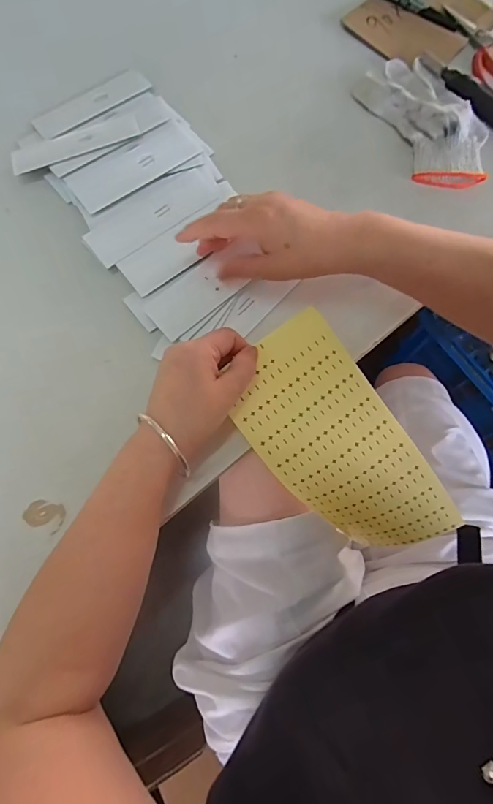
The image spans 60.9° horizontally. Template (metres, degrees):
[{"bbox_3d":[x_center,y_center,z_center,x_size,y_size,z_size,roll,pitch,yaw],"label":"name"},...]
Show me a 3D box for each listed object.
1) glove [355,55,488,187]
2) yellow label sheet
[{"bbox_3d":[0.200,-0.309,0.456,0.096,0.026,0.180,-24,75,-8],"label":"glove"},{"bbox_3d":[0.085,0.044,0.370,0.110,0.041,0.236,-41,101,-12],"label":"yellow label sheet"}]

